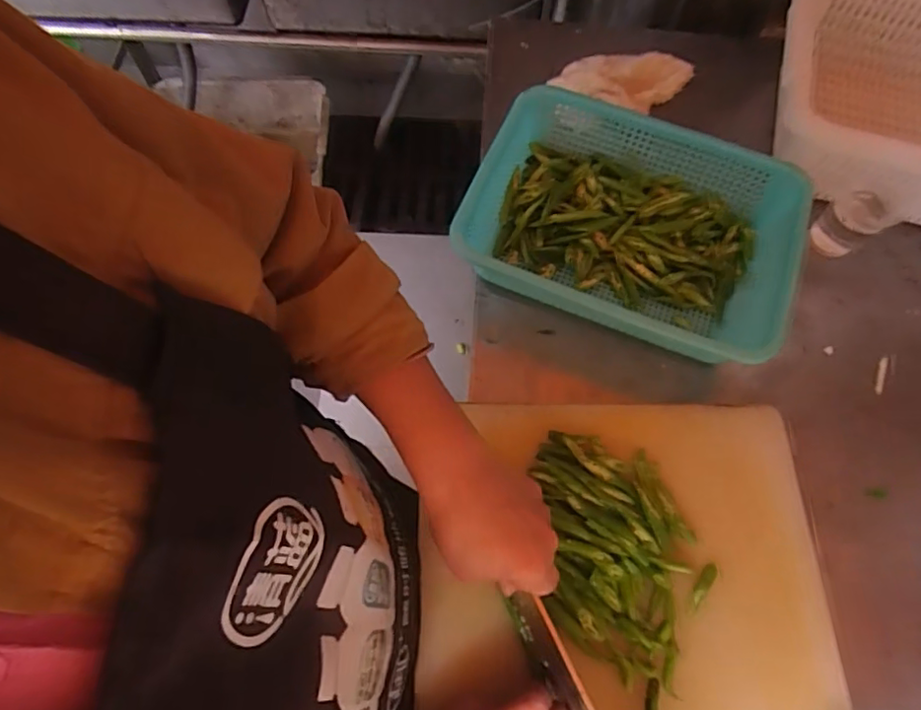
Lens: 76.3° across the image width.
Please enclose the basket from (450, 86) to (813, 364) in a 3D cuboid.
[{"bbox_3d":[0.175,-0.128,0.612,0.316,0.088,0.239,20,68,8],"label":"basket"}]

